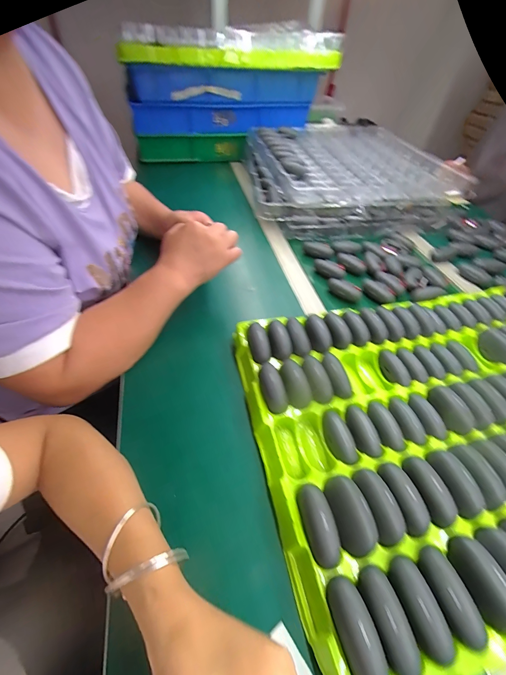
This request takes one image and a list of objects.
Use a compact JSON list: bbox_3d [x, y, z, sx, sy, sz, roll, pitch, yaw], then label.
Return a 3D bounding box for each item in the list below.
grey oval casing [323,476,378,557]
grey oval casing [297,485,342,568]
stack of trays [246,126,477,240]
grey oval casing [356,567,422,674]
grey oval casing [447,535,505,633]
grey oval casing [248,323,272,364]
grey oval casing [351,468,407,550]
[{"bbox_3d":[0.094,0.170,0.278,0.035,0.017,0.065,-9,50,-13],"label":"grey oval casing"},{"bbox_3d":[0.063,0.173,0.269,0.028,0.022,0.065,-8,50,-12],"label":"grey oval casing"},{"bbox_3d":[0.227,-0.439,0.773,0.485,0.106,0.437,-6,50,-11],"label":"stack of trays"},{"bbox_3d":[0.108,0.221,0.223,0.027,0.019,0.065,-10,50,-14],"label":"grey oval casing"},{"bbox_3d":[0.201,0.211,0.249,0.029,0.021,0.063,-7,50,-12],"label":"grey oval casing"},{"bbox_3d":[0.008,0.006,0.405,0.027,0.017,0.061,-8,66,-12],"label":"grey oval casing"},{"bbox_3d":[0.124,0.163,0.283,0.026,0.021,0.065,-9,50,-14],"label":"grey oval casing"}]

